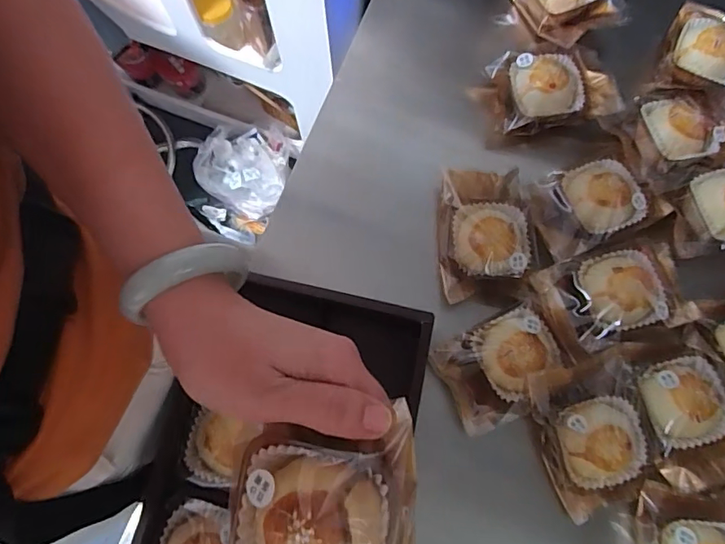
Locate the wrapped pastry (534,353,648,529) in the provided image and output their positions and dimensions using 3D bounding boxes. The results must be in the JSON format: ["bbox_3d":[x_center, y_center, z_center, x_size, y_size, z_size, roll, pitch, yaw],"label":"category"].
[{"bbox_3d":[0.183,0.128,0.383,0.080,0.028,0.106,-15,76,-3],"label":"wrapped pastry"}]

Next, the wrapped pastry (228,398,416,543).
[{"bbox_3d":[-0.017,0.104,0.213,0.079,0.026,0.090,7,76,2],"label":"wrapped pastry"}]

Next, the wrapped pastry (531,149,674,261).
[{"bbox_3d":[0.205,-0.063,0.441,0.112,0.024,0.074,-25,77,-6],"label":"wrapped pastry"}]

